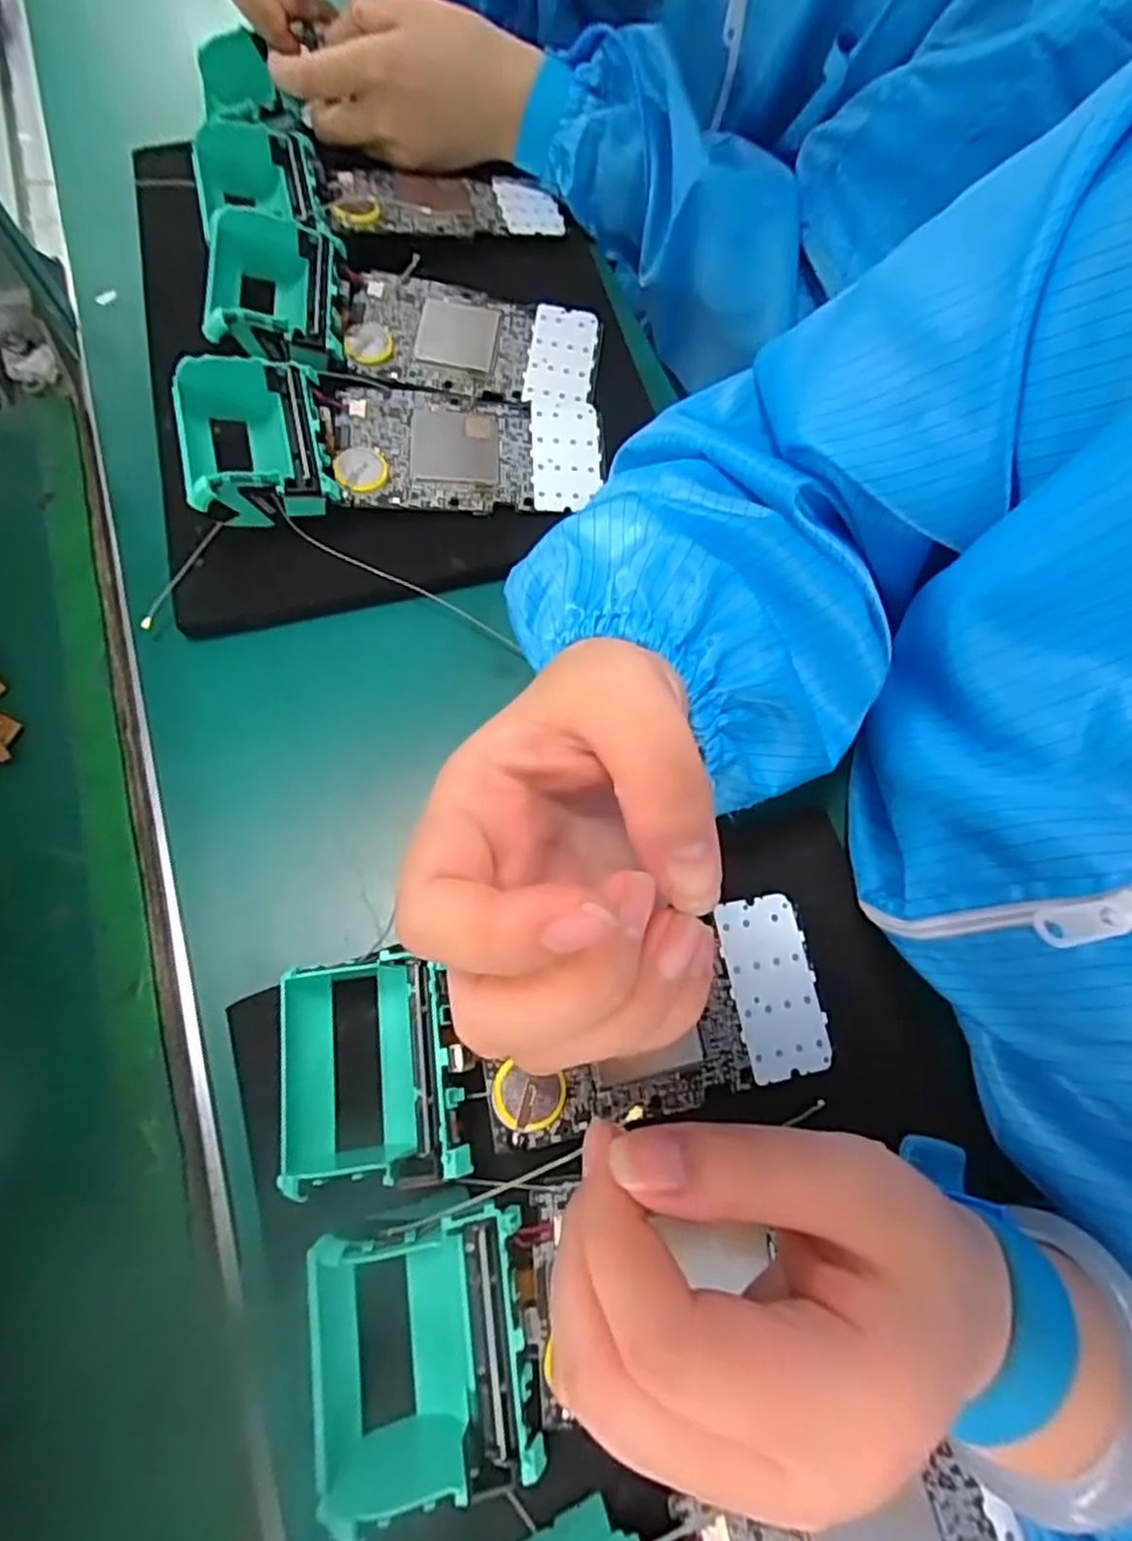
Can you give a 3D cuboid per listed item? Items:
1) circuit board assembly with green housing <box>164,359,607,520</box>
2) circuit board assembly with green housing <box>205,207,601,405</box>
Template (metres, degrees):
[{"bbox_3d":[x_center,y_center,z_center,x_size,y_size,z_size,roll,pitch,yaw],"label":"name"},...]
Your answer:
[{"bbox_3d":[-0.079,-0.158,0.329,0.197,0.038,0.074,-9,70,-5],"label":"circuit board assembly with green housing"},{"bbox_3d":[-0.082,-0.230,0.348,0.195,0.035,0.071,4,70,-1],"label":"circuit board assembly with green housing"}]

